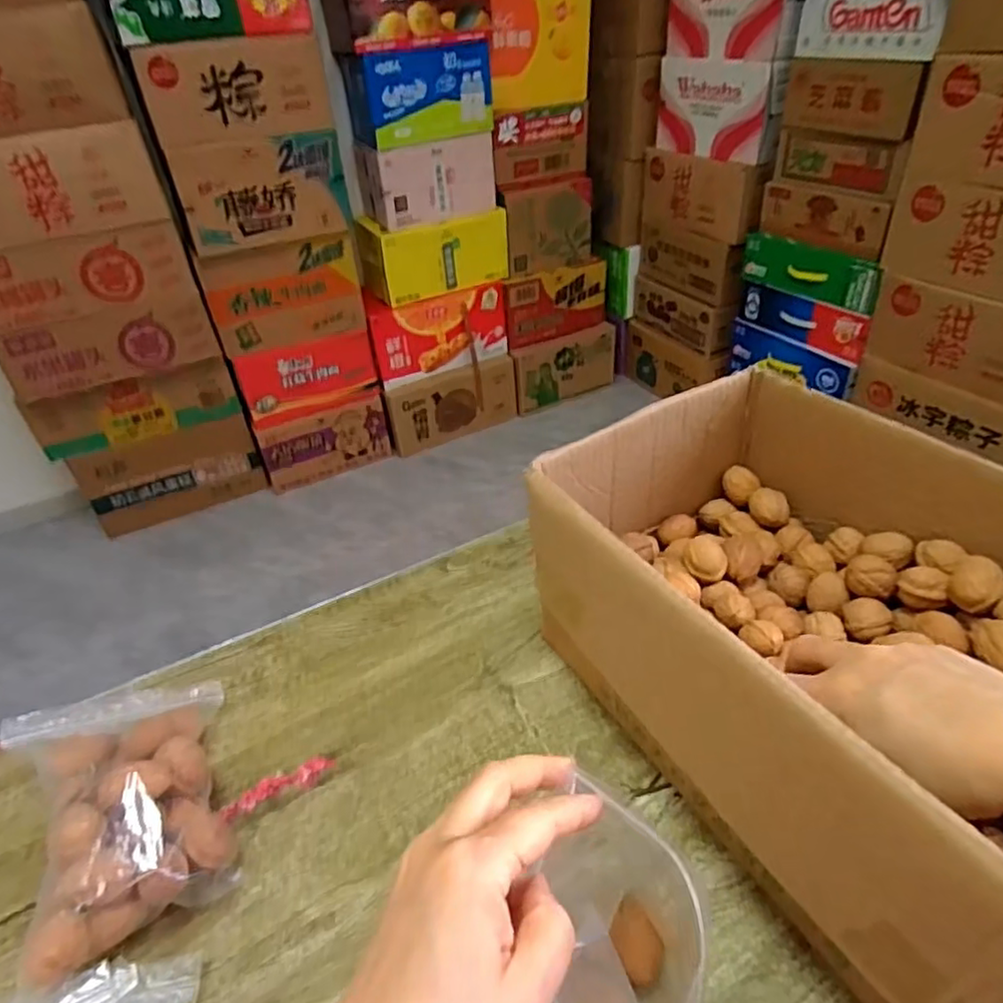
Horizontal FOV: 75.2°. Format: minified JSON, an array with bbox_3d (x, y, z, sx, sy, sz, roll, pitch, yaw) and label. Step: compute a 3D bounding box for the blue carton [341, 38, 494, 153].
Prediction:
[{"bbox_3d":[-0.202,-1.015,1.622,0.327,0.191,0.153,-20,40,-19],"label":"blue carton"}]

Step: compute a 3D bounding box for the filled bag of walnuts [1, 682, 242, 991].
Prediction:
[{"bbox_3d":[-0.256,0.206,0.456,0.131,0.068,0.187,-24,42,-23],"label":"filled bag of walnuts"}]

